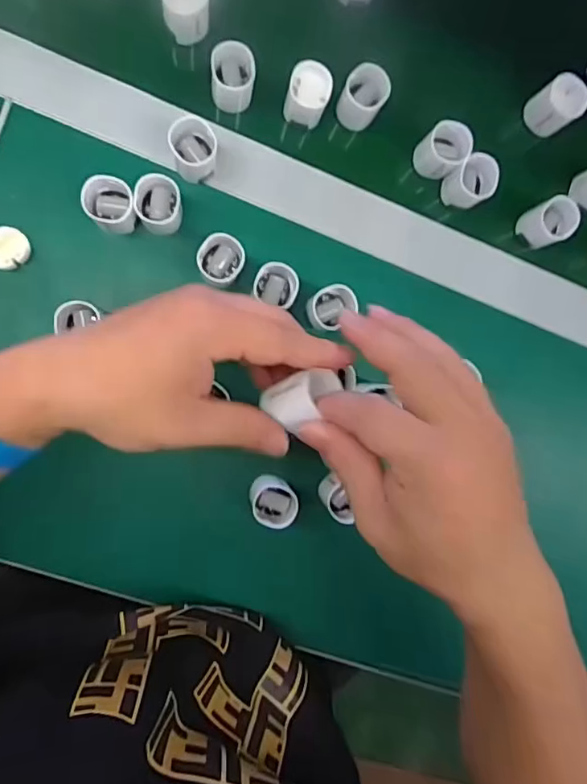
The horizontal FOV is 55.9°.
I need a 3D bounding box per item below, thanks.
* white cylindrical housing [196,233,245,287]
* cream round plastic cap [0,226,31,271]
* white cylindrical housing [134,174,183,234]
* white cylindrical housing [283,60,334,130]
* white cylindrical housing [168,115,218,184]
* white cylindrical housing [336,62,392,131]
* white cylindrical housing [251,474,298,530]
[{"bbox_3d":[-0.050,-0.089,0.381,0.030,0.037,0.032,-1,96,-7],"label":"white cylindrical housing"},{"bbox_3d":[-0.189,-0.095,0.366,0.027,0.009,0.025,-1,96,-7],"label":"cream round plastic cap"},{"bbox_3d":[-0.090,-0.124,0.369,0.027,0.039,0.030,-3,96,-7],"label":"white cylindrical housing"},{"bbox_3d":[0.010,-0.207,0.385,0.028,0.032,0.029,-1,96,-7],"label":"white cylindrical housing"},{"bbox_3d":[-0.066,-0.160,0.368,0.029,0.033,0.034,6,95,-8],"label":"white cylindrical housing"},{"bbox_3d":[0.049,-0.210,0.394,0.029,0.033,0.032,30,91,-9],"label":"white cylindrical housing"},{"bbox_3d":[-0.014,0.075,0.393,0.031,0.044,0.029,-1,96,-7],"label":"white cylindrical housing"}]

